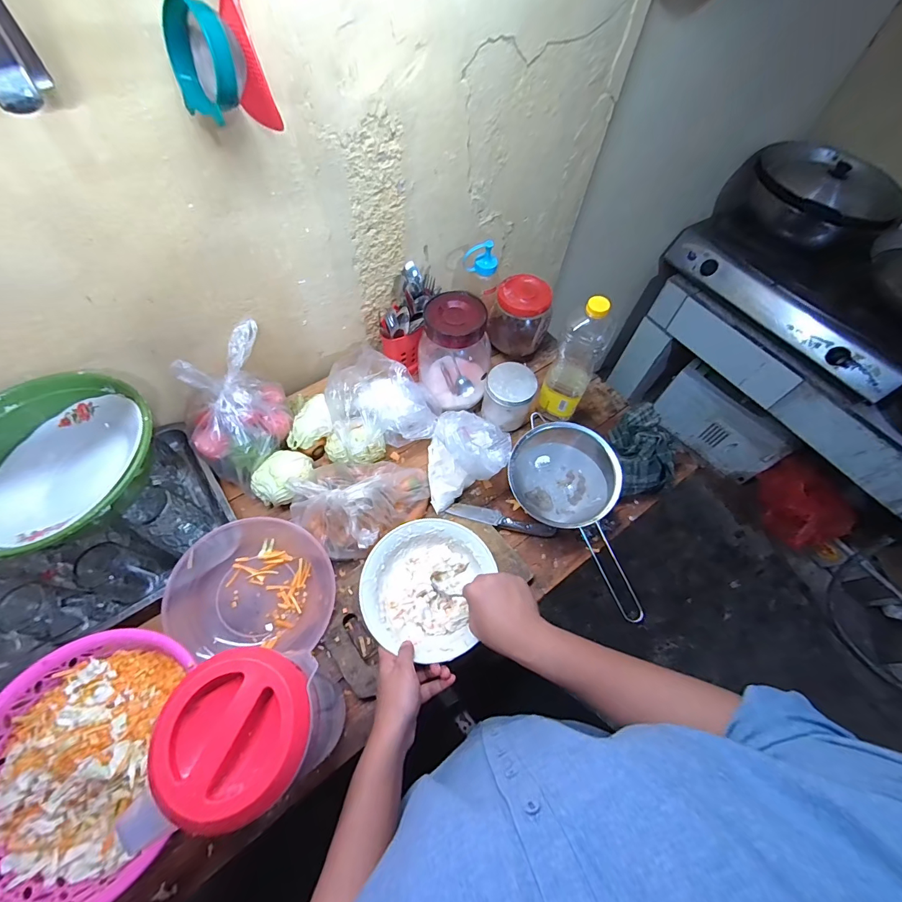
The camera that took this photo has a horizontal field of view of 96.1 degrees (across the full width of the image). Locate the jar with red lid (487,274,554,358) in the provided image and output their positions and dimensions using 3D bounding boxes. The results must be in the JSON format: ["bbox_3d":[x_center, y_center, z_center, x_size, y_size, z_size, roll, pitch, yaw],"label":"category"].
[{"bbox_3d":[0.138,-0.264,0.816,0.109,0.127,0.103,2,59,-3],"label":"jar with red lid"}]

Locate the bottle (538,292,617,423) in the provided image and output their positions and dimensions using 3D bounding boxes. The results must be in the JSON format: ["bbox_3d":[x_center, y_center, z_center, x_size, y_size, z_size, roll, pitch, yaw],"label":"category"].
[{"bbox_3d":[0.218,-0.159,0.698,0.069,0.251,0.084,29,61,13],"label":"bottle"}]

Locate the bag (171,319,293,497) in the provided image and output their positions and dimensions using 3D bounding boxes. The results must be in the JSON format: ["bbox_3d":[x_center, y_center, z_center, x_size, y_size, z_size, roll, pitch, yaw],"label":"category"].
[{"bbox_3d":[-0.347,-0.069,0.650,0.144,0.140,0.202,-19,62,-15],"label":"bag"}]

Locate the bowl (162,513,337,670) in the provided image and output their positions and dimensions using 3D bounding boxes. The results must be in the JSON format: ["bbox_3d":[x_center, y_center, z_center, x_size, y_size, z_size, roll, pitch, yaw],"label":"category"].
[{"bbox_3d":[-0.283,0.194,0.592,0.214,0.065,0.178,-5,60,-7],"label":"bowl"}]

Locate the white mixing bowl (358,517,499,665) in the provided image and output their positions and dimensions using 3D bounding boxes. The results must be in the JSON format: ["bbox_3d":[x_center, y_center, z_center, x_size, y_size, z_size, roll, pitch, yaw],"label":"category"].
[{"bbox_3d":[-0.030,0.194,0.580,0.185,0.048,0.186,2,59,-3],"label":"white mixing bowl"}]

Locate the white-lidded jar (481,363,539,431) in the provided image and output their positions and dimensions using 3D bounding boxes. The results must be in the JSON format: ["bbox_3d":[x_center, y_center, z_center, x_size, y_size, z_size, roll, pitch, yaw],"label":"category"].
[{"bbox_3d":[0.104,-0.098,0.747,0.084,0.099,0.079,2,59,-3],"label":"white-lidded jar"}]

